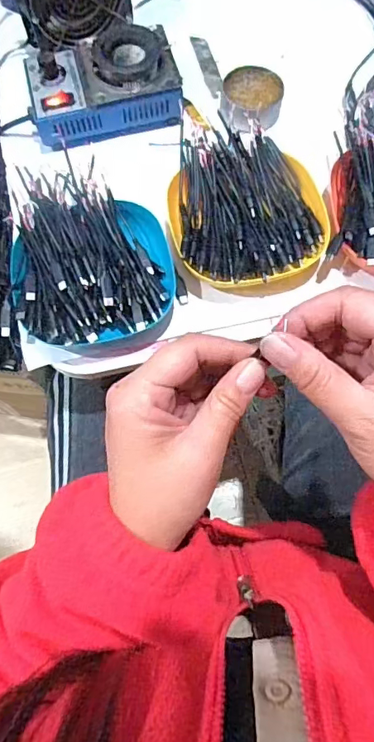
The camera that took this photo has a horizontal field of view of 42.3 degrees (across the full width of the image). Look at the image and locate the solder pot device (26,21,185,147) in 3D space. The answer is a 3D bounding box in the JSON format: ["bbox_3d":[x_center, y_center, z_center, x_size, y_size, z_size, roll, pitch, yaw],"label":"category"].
[{"bbox_3d":[-0.083,-0.286,0.492,0.146,0.059,0.113,-12,71,-2],"label":"solder pot device"}]

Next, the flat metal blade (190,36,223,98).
[{"bbox_3d":[0.023,-0.344,0.541,0.019,0.006,0.091,-16,72,-4],"label":"flat metal blade"}]

